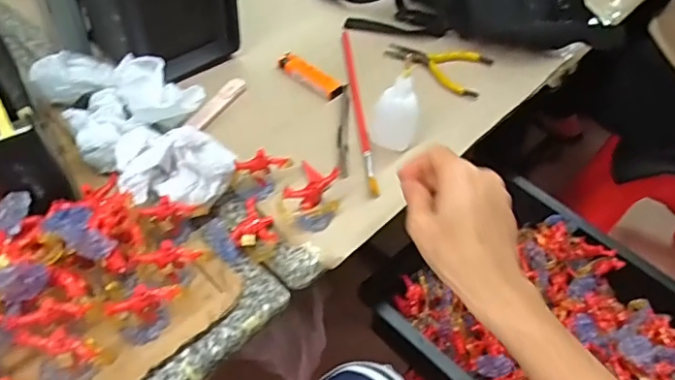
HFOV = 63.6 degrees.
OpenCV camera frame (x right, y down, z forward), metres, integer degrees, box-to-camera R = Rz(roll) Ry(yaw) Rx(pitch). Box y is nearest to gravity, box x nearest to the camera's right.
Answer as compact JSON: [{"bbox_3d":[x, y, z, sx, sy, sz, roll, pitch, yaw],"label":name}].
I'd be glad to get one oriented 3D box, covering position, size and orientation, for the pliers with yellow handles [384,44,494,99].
[{"bbox_3d":[0.119,-0.147,0.644,0.124,0.015,0.079,12,49,4],"label":"pliers with yellow handles"}]

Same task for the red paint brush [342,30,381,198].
[{"bbox_3d":[0.021,-0.101,0.594,0.014,0.011,0.276,-1,49,-7],"label":"red paint brush"}]

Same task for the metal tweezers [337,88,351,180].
[{"bbox_3d":[0.006,-0.068,0.562,0.012,0.009,0.135,5,49,-2],"label":"metal tweezers"}]

